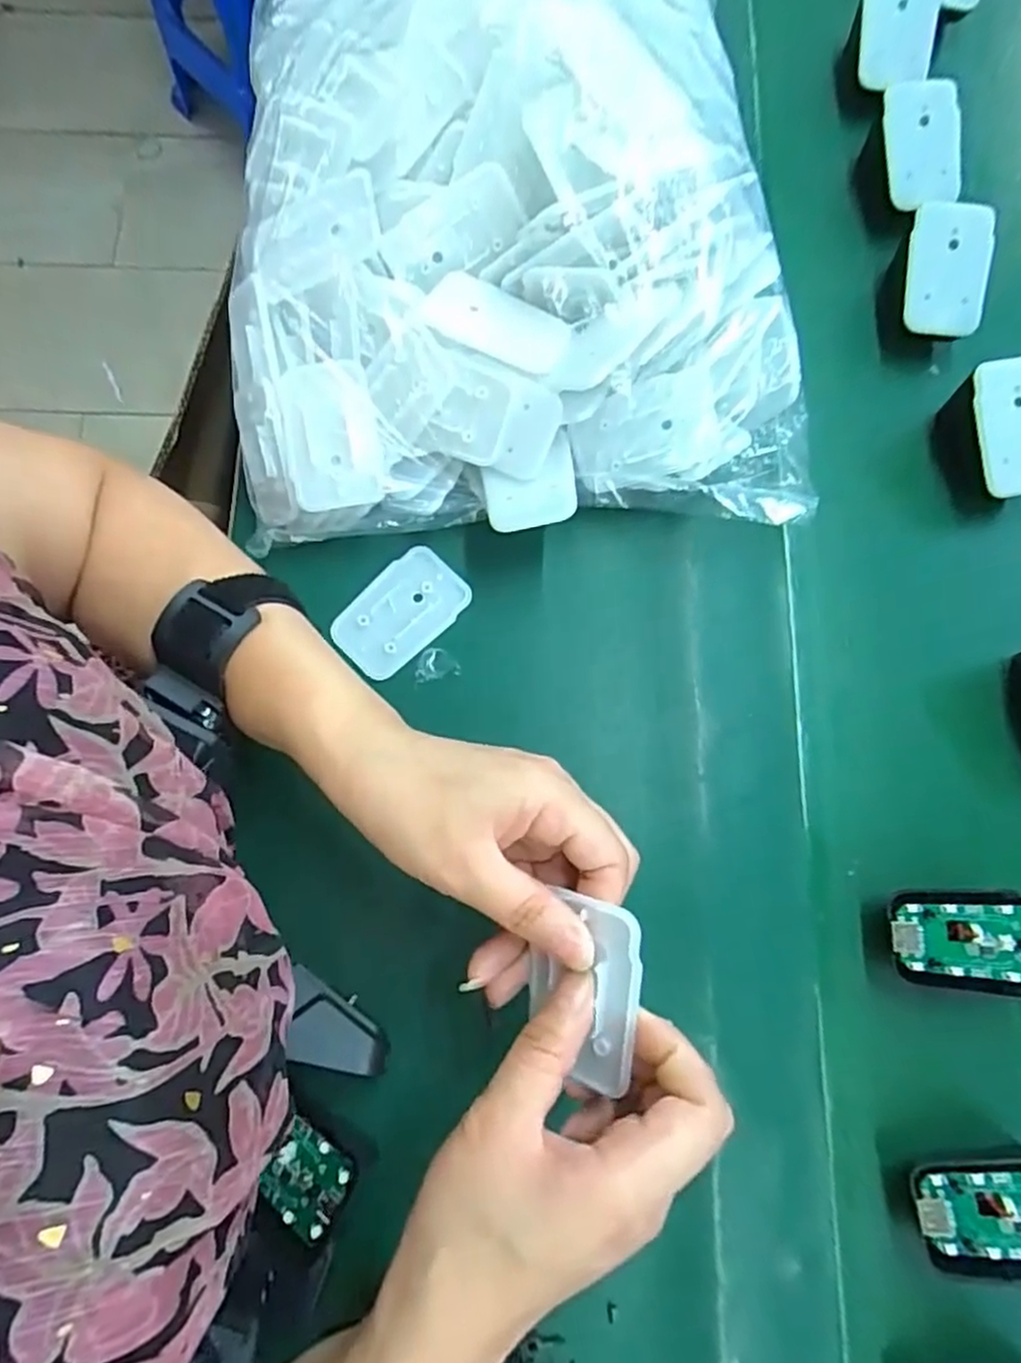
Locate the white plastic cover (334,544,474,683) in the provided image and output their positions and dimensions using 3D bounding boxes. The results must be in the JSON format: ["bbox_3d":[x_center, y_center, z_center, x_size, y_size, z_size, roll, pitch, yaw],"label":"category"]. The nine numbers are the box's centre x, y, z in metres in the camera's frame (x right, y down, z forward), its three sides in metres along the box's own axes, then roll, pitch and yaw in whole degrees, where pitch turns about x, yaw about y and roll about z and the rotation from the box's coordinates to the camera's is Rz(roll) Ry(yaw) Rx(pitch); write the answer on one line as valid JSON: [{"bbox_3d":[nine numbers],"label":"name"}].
[{"bbox_3d":[-0.057,-0.035,0.368,0.045,0.006,0.069,43,79,10],"label":"white plastic cover"}]

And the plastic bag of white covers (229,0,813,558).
[{"bbox_3d":[0.000,-0.233,0.364,0.286,0.119,0.310,0,75,0],"label":"plastic bag of white covers"}]

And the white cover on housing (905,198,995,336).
[{"bbox_3d":[0.234,-0.222,0.378,0.041,0.009,0.066,5,94,6],"label":"white cover on housing"}]

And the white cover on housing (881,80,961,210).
[{"bbox_3d":[0.227,-0.295,0.388,0.037,0.009,0.070,-4,90,10],"label":"white cover on housing"}]

